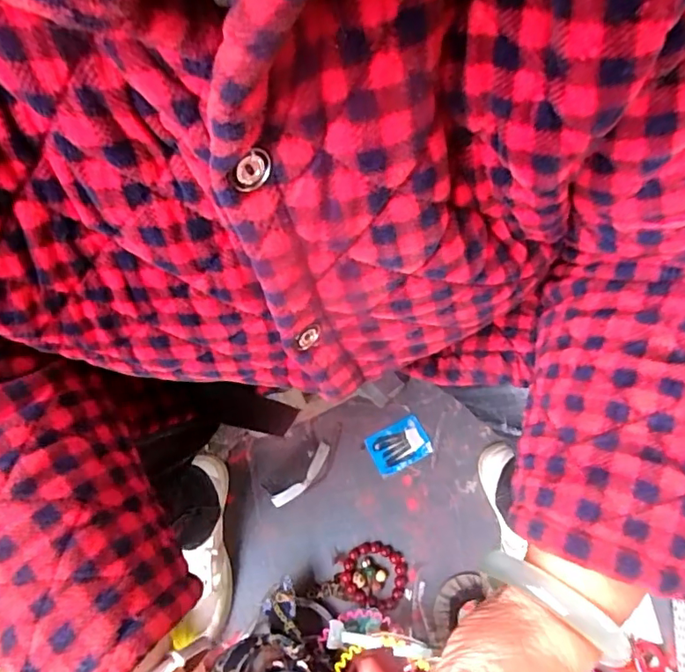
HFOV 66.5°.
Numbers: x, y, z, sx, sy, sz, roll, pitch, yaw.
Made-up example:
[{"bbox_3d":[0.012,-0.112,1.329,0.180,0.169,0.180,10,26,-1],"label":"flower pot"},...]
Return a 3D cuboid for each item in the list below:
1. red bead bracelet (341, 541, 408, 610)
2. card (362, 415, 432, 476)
[{"bbox_3d":[0.044,0.324,0.709,0.085,0.016,0.078,7,68,6],"label":"red bead bracelet"},{"bbox_3d":[0.084,0.165,0.787,0.088,0.005,0.064,-27,69,-8],"label":"card"}]

